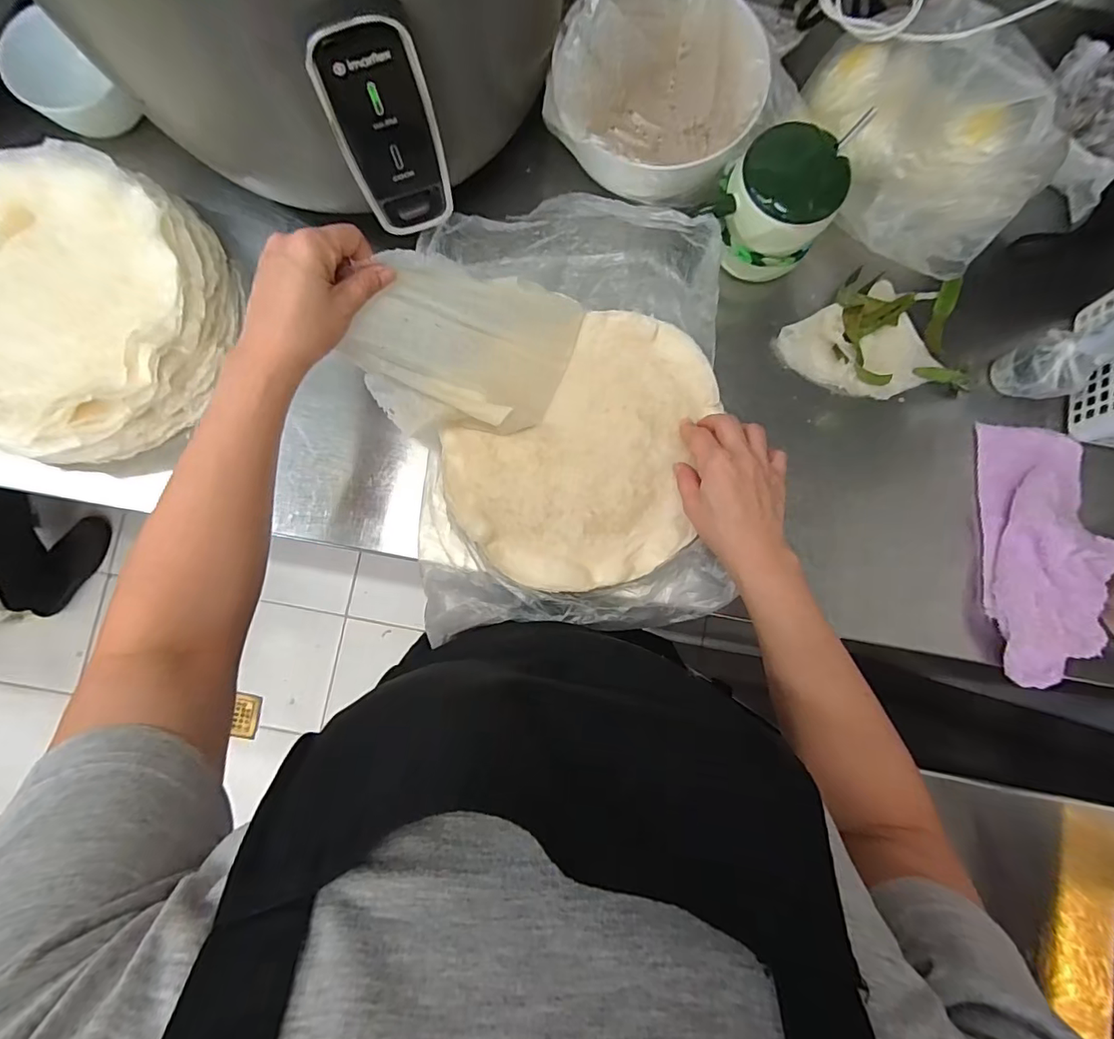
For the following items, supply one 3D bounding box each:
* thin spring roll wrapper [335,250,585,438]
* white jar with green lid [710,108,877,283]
[{"bbox_3d":[-0.071,-0.142,0.423,0.181,0.080,0.119,-4,85,-2],"label":"thin spring roll wrapper"},{"bbox_3d":[0.190,-0.279,0.442,0.091,0.090,0.092,0,85,-2],"label":"white jar with green lid"}]

